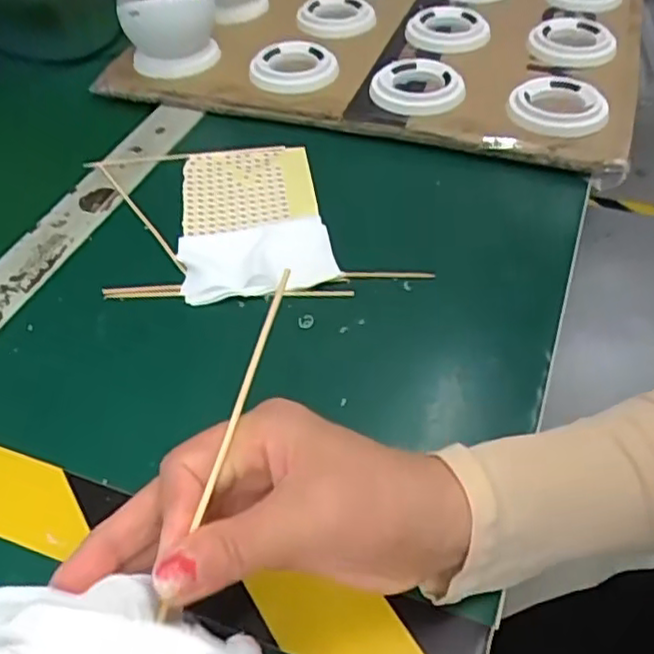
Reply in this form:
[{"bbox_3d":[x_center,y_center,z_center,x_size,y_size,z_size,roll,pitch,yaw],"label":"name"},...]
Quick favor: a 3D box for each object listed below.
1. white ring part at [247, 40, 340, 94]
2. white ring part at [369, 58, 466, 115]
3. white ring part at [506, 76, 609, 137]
[{"bbox_3d":[-0.028,-0.216,0.568,0.070,0.017,0.070,-5,48,-2],"label":"white ring part"},{"bbox_3d":[0.069,-0.186,0.530,0.066,0.017,0.077,28,54,24],"label":"white ring part"},{"bbox_3d":[0.169,-0.160,0.502,0.064,0.019,0.077,32,56,27],"label":"white ring part"}]

